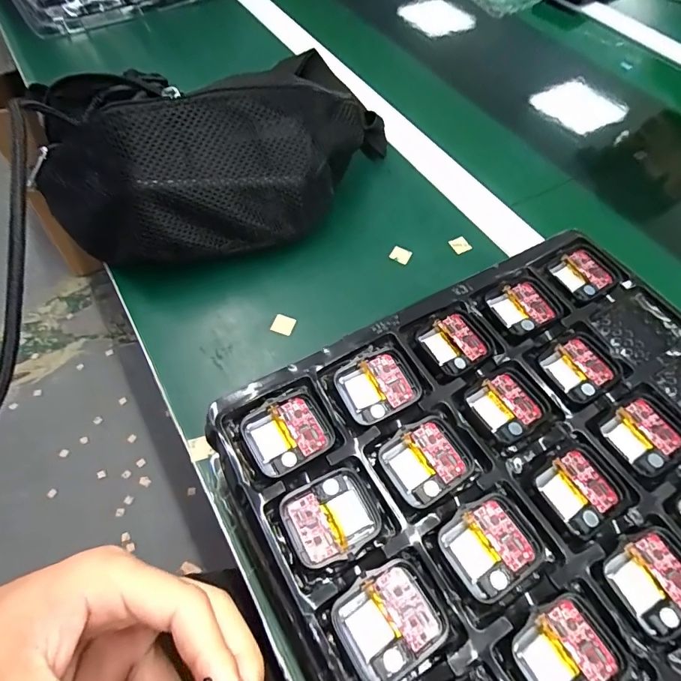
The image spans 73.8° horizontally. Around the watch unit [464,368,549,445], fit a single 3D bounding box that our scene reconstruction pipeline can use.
[{"bbox_3d":[0.093,0.036,0.252,0.042,0.004,0.036,-28,63,-19],"label":"watch unit"}]

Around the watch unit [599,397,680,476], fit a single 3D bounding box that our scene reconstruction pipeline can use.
[{"bbox_3d":[0.166,0.052,0.248,0.037,0.005,0.033,-26,62,-18],"label":"watch unit"}]

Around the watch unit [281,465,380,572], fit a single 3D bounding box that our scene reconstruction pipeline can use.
[{"bbox_3d":[-0.004,0.084,0.216,0.043,0.007,0.037,-22,61,-16],"label":"watch unit"}]

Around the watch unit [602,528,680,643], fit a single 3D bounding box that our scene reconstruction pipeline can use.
[{"bbox_3d":[0.147,0.110,0.207,0.043,0.004,0.036,-23,61,-16],"label":"watch unit"}]

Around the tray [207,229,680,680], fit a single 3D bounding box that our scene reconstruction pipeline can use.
[{"bbox_3d":[0.113,0.076,0.228,0.288,0.014,0.258,-26,62,-18],"label":"tray"}]

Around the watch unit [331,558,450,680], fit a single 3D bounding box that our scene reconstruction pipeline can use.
[{"bbox_3d":[0.021,0.117,0.192,0.043,0.007,0.036,-27,62,-19],"label":"watch unit"}]

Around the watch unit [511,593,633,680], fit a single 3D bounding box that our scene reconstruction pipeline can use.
[{"bbox_3d":[0.096,0.132,0.189,0.041,0.004,0.038,-25,62,-18],"label":"watch unit"}]

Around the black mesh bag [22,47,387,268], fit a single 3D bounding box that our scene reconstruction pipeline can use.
[{"bbox_3d":[-0.085,-0.145,0.356,0.293,0.095,0.123,-12,58,-11],"label":"black mesh bag"}]

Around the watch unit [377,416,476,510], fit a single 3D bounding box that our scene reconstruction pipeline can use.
[{"bbox_3d":[0.044,0.061,0.232,0.041,0.004,0.037,-28,62,-19],"label":"watch unit"}]

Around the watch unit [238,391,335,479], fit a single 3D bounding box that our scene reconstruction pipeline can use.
[{"bbox_3d":[-0.027,0.047,0.234,0.041,0.005,0.036,-30,63,-20],"label":"watch unit"}]

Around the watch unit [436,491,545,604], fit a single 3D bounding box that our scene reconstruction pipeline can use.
[{"bbox_3d":[0.071,0.095,0.212,0.042,0.005,0.036,-25,62,-18],"label":"watch unit"}]

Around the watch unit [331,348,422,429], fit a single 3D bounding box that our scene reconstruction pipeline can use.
[{"bbox_3d":[0.022,0.024,0.252,0.043,0.006,0.036,-23,61,-17],"label":"watch unit"}]

